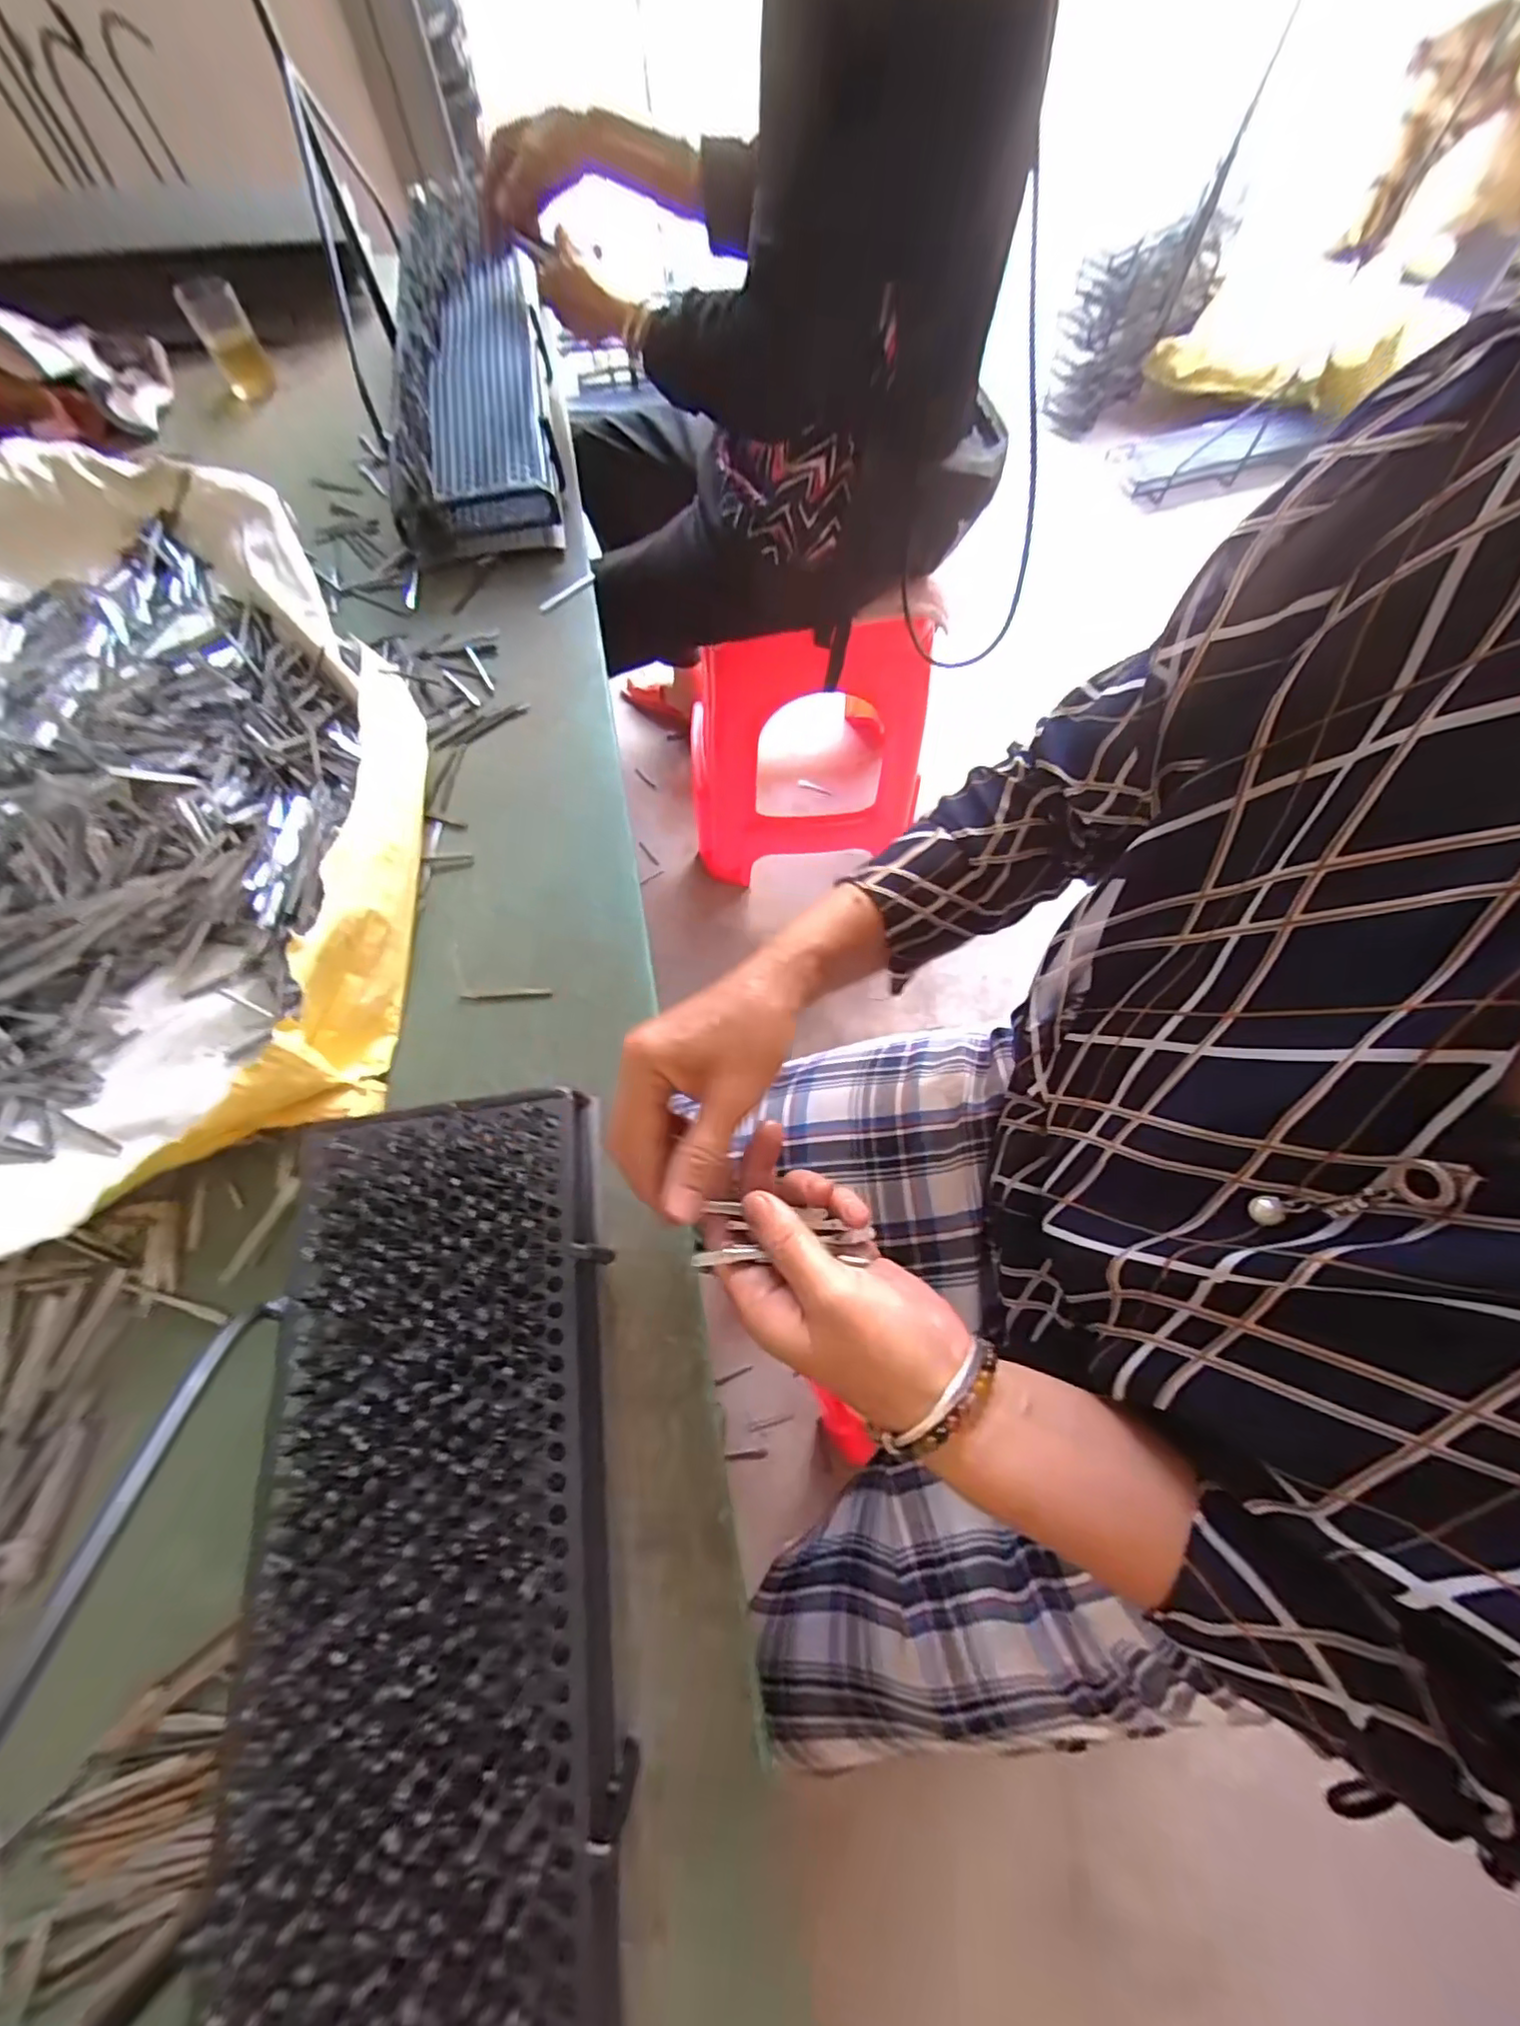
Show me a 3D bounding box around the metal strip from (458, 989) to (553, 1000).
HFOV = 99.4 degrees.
[{"bbox_3d":[-0.178,-0.013,0.450,0.063,0.004,0.006,-2,66,0],"label":"metal strip"}]

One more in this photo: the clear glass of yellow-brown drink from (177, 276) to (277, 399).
[{"bbox_3d":[-0.615,-0.781,0.753,0.059,0.089,0.065,-30,69,-11],"label":"clear glass of yellow-brown drink"}]

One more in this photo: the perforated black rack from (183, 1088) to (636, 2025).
[{"bbox_3d":[-0.135,0.314,0.239,0.151,0.029,0.575,-6,67,-2],"label":"perforated black rack"}]

